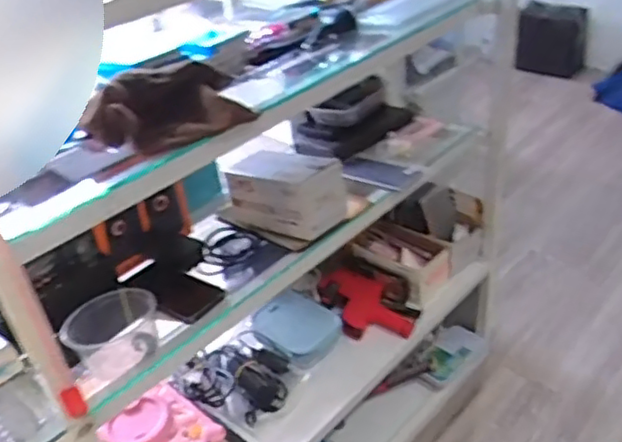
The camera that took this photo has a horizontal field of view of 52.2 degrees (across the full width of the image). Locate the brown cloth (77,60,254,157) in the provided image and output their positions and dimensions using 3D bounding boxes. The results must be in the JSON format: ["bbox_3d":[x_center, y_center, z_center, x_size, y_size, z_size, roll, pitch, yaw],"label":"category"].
[{"bbox_3d":[-0.181,-0.143,0.784,0.200,0.059,0.141,-18,36,-16],"label":"brown cloth"}]

